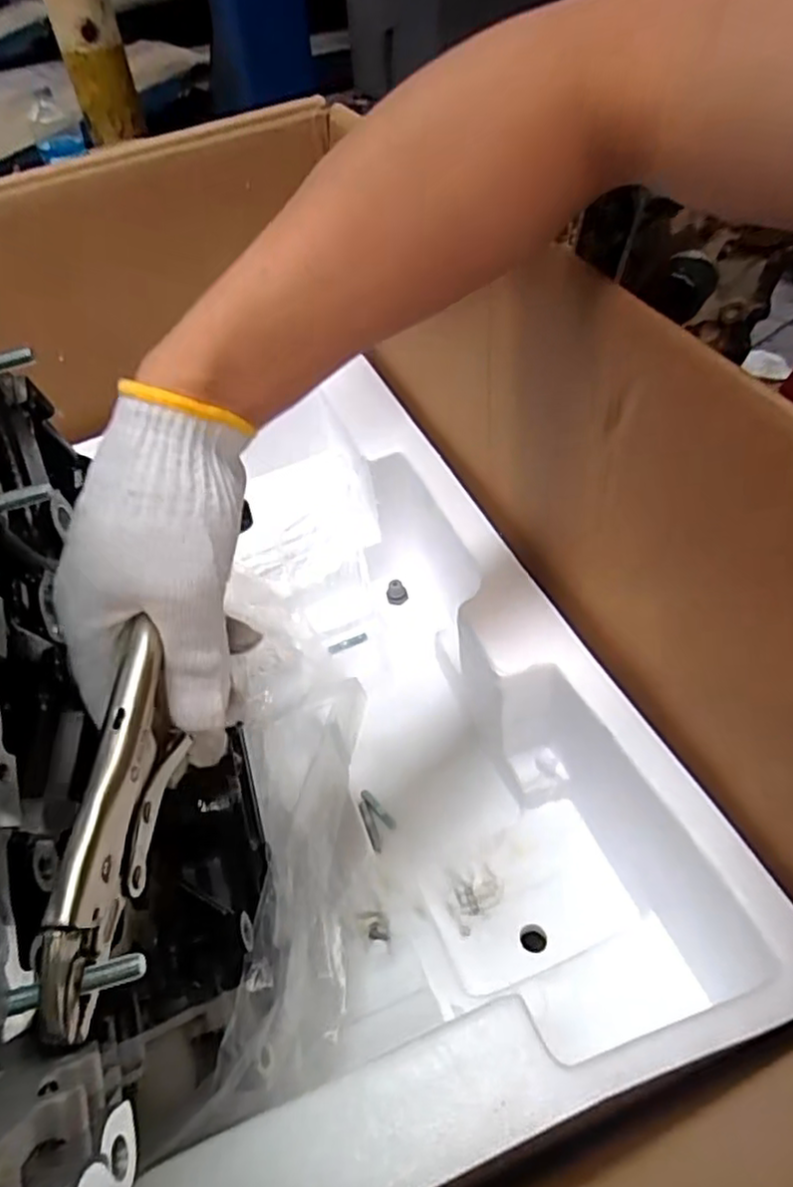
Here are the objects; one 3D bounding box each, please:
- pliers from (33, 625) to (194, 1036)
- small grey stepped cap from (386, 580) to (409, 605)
[{"bbox_3d":[-0.106,0.084,0.259,0.018,0.053,0.145,-1,55,3],"label":"pliers"},{"bbox_3d":[0.000,-0.003,0.742,0.023,0.023,0.020,-5,49,0],"label":"small grey stepped cap"}]

